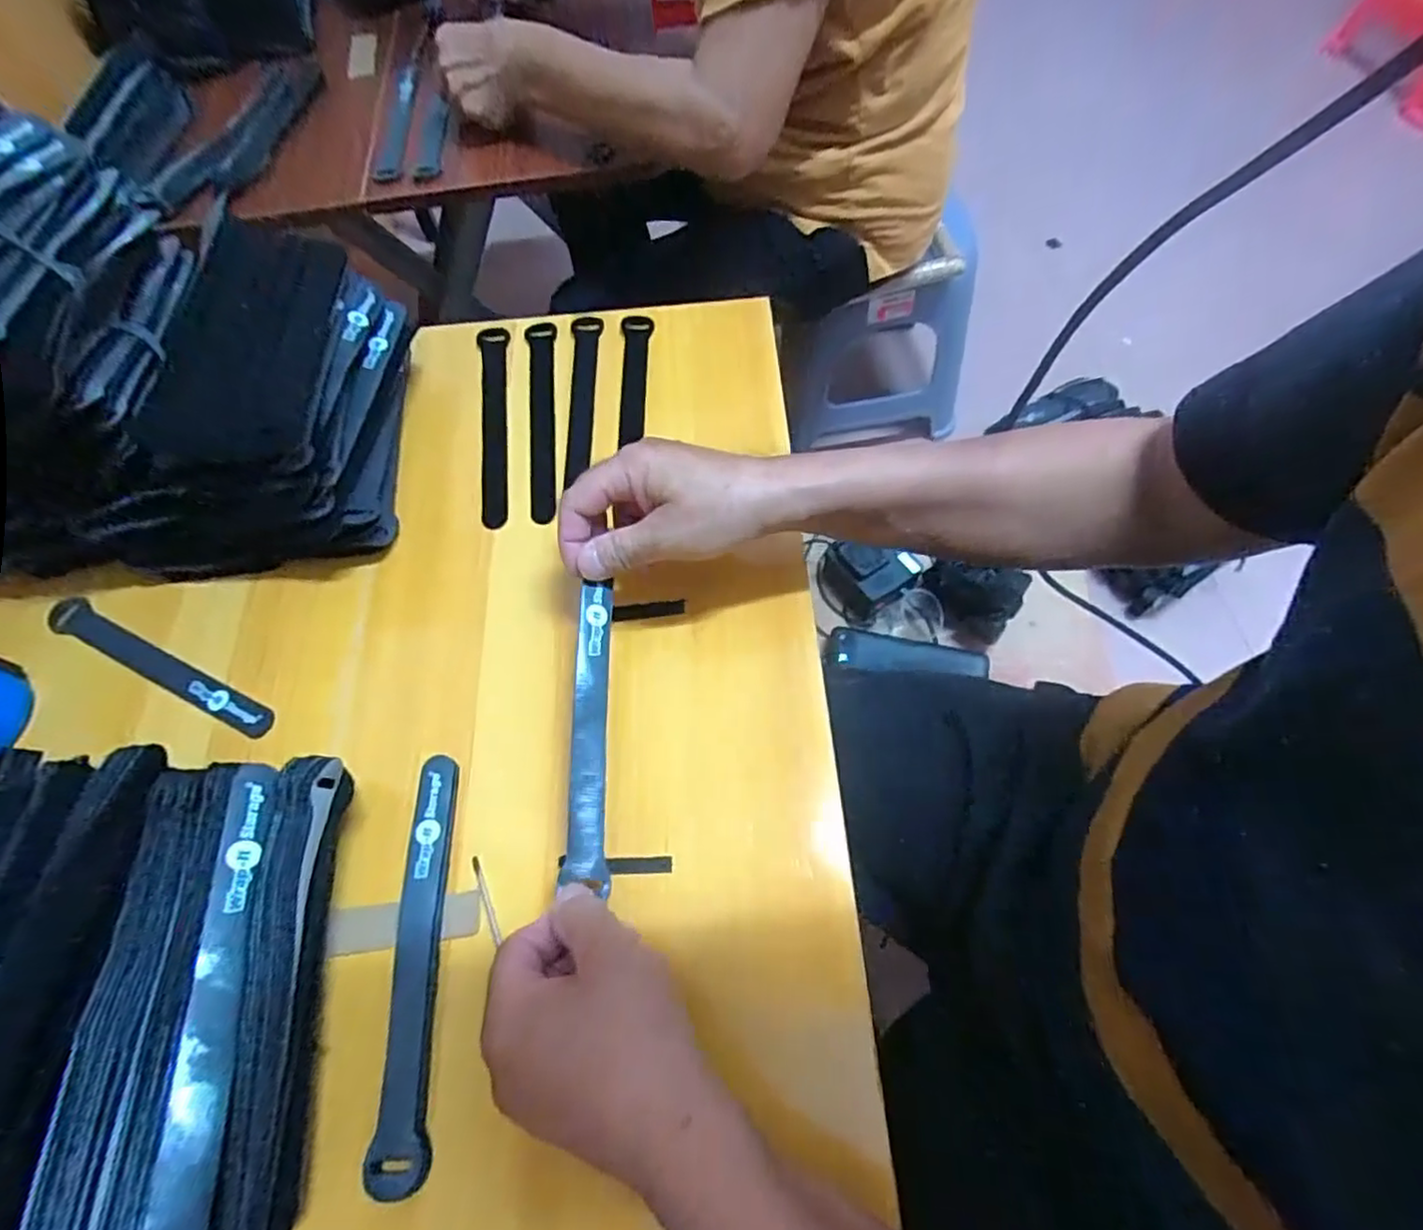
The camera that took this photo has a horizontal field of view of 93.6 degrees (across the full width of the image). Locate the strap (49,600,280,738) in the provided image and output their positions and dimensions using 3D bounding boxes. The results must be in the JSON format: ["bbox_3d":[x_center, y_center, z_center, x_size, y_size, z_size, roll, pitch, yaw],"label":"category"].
[{"bbox_3d":[-0.365,0.032,0.438,0.196,0.004,0.024,22,66,13],"label":"strap"}]

